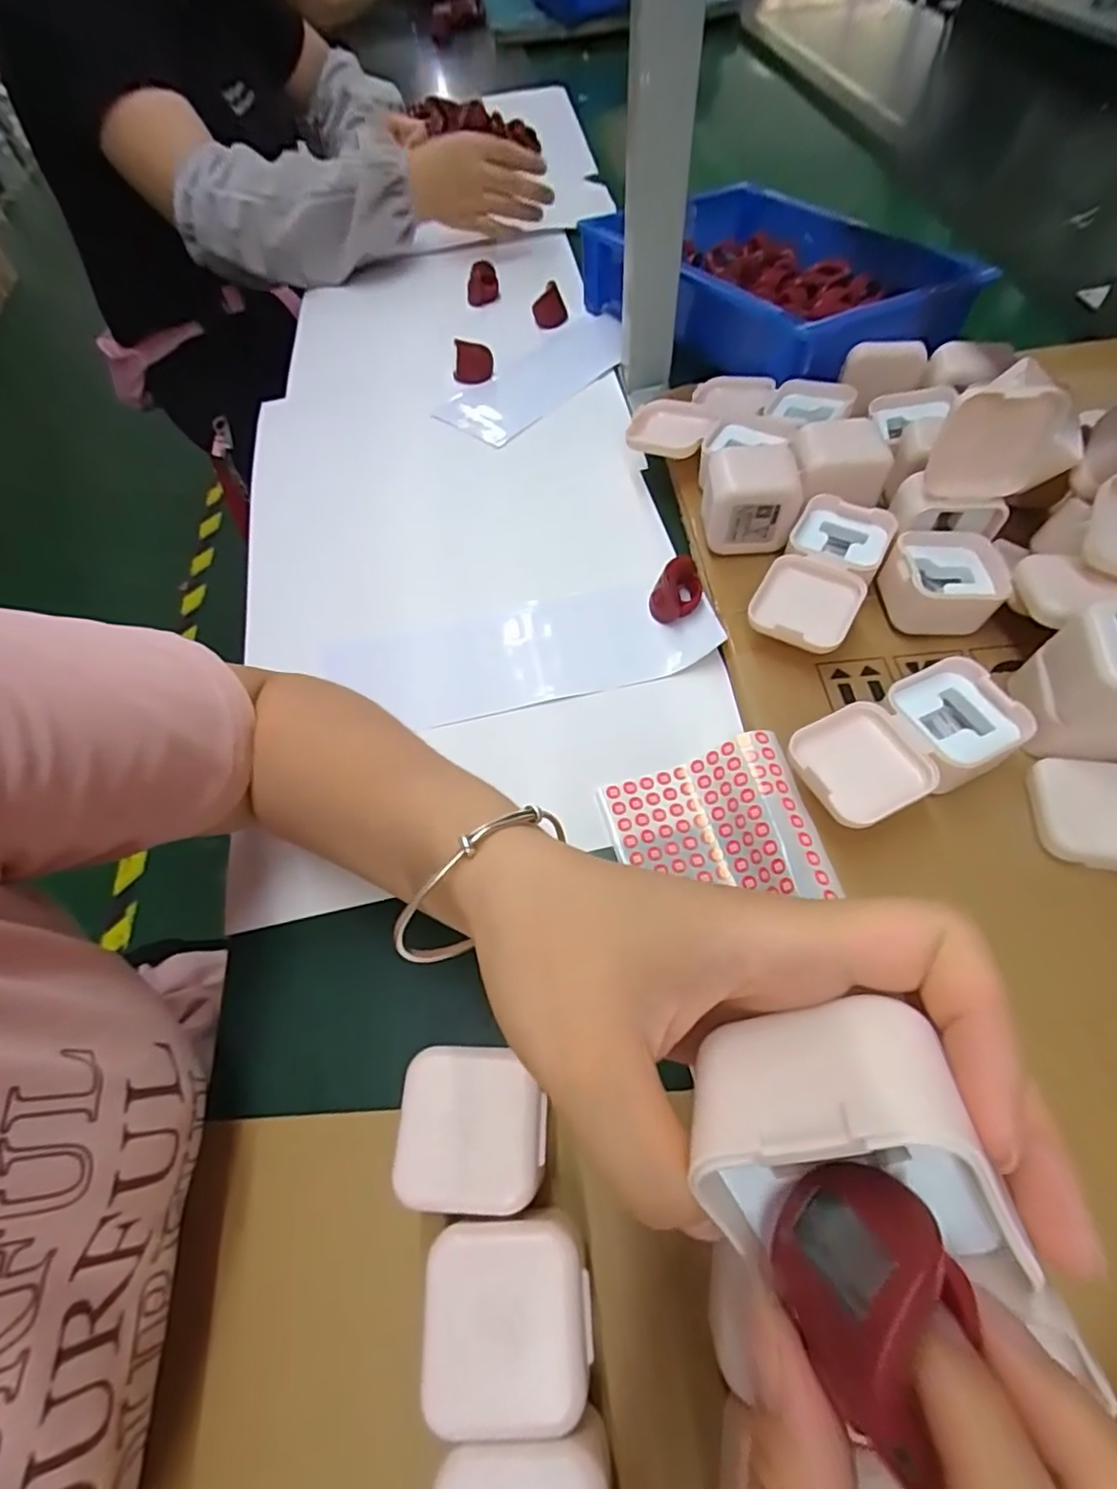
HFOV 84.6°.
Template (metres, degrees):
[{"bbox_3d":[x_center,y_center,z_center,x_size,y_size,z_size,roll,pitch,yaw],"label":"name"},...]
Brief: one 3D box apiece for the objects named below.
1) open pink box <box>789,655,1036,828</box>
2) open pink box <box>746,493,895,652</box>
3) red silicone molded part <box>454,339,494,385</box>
[{"bbox_3d":[0.173,0.003,0.313,0.111,0.032,0.054,-24,60,-10],"label":"open pink box"},{"bbox_3d":[0.159,-0.099,0.376,0.055,0.035,0.113,27,65,19],"label":"open pink box"},{"bbox_3d":[-0.079,-0.351,0.567,0.036,0.033,0.018,7,60,8],"label":"red silicone molded part"}]

